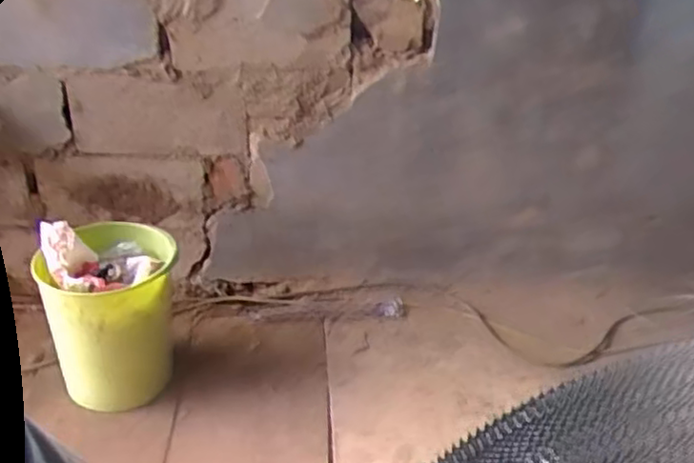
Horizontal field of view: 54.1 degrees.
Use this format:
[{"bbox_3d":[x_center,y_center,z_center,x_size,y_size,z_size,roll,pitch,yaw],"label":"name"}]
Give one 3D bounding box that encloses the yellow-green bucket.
[{"bbox_3d":[-0.427,0.165,1.233,0.215,0.352,0.211,6,32,-4],"label":"yellow-green bucket"}]

